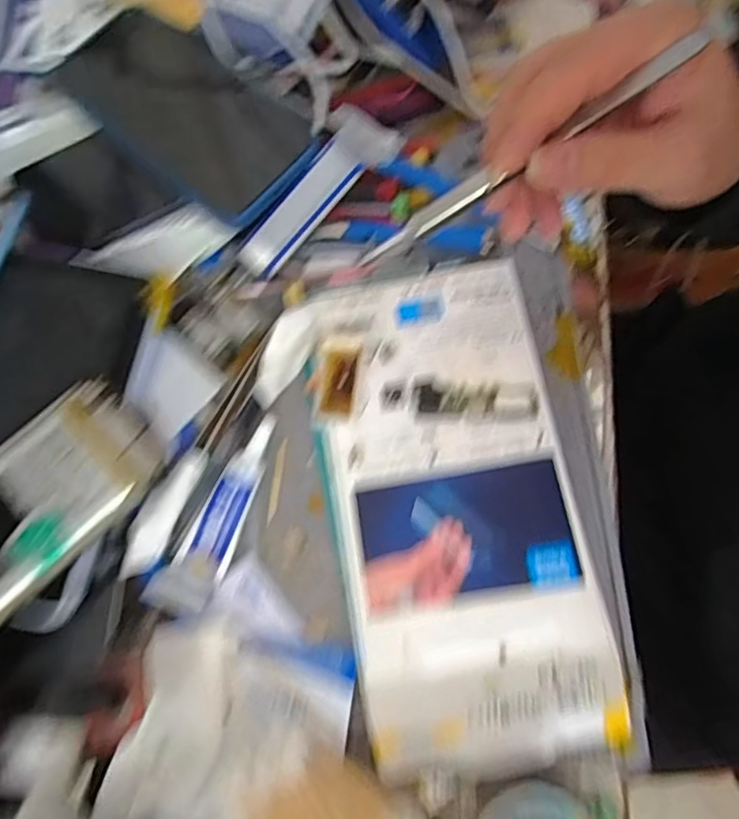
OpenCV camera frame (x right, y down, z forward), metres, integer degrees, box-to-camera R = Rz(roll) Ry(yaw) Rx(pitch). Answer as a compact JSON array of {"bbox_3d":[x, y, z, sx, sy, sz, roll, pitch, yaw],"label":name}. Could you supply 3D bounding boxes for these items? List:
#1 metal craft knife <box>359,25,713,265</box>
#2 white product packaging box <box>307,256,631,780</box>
[{"bbox_3d":[0.062,-0.103,0.238,0.152,0.005,0.011,-29,72,17],"label":"metal craft knife"},{"bbox_3d":[0.040,0.041,0.300,0.118,0.022,0.245,-7,71,-4],"label":"white product packaging box"}]

